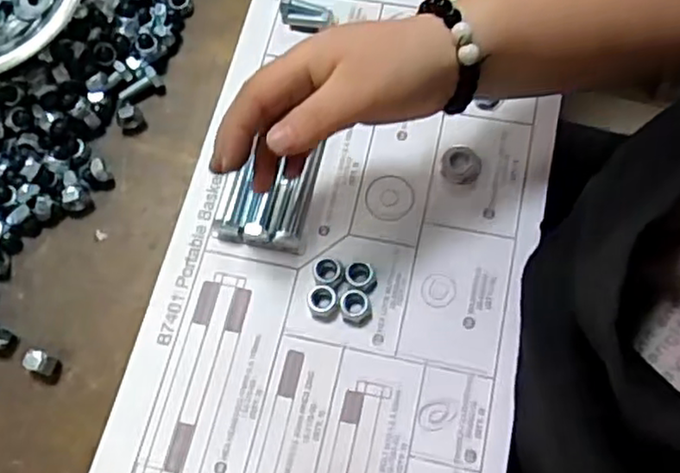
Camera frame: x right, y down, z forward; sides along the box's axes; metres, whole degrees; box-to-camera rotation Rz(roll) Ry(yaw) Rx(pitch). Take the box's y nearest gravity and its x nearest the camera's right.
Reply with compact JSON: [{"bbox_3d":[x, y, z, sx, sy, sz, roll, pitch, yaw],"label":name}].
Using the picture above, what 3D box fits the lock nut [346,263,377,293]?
[{"bbox_3d":[0.013,0.025,0.408,0.016,0.010,0.018,-21,71,-6],"label":"lock nut"}]

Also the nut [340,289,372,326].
[{"bbox_3d":[0.009,0.042,0.401,0.018,0.008,0.020,3,71,3],"label":"nut"}]

